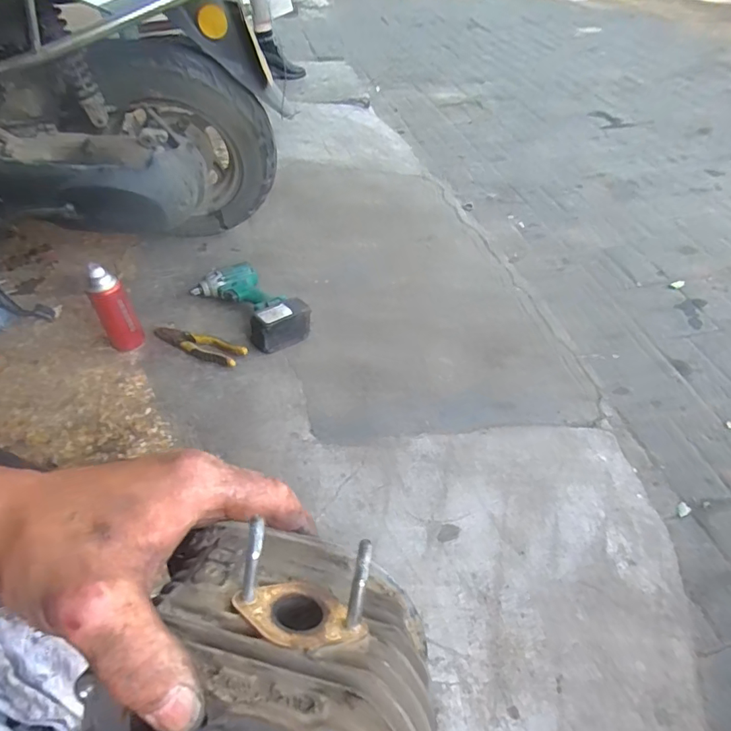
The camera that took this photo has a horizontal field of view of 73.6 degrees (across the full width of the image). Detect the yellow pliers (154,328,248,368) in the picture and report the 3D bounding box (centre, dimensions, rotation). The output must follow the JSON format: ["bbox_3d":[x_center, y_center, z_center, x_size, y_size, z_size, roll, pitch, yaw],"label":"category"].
[{"bbox_3d":[-0.317,-0.040,0.926,0.189,0.027,0.056,18,50,16],"label":"yellow pliers"}]

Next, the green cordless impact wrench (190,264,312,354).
[{"bbox_3d":[-0.228,-0.117,0.983,0.134,0.080,0.227,-33,55,-26],"label":"green cordless impact wrench"}]

